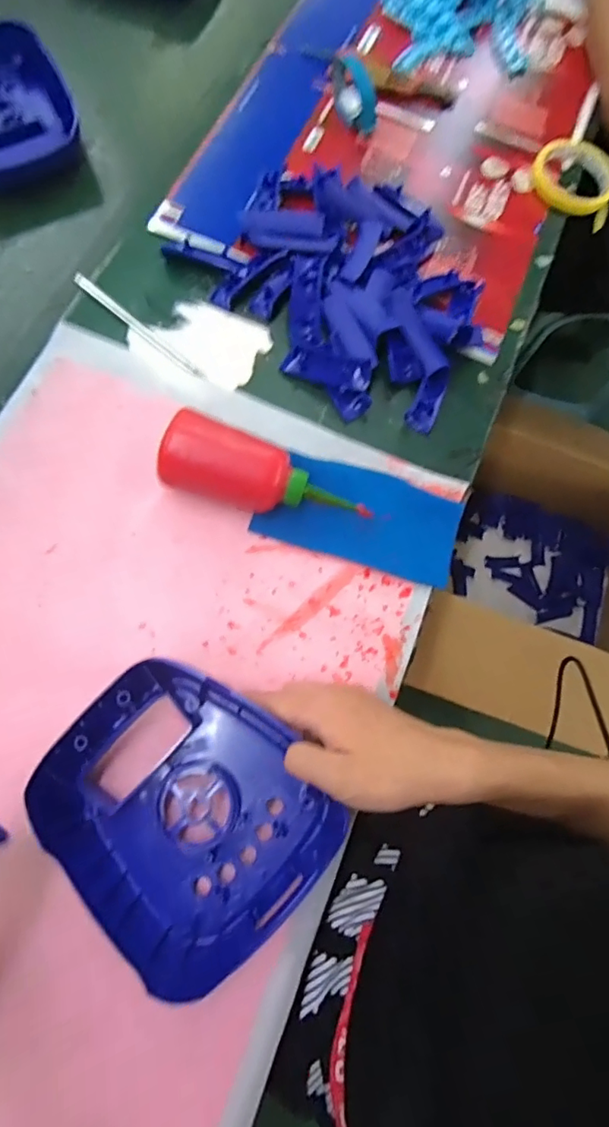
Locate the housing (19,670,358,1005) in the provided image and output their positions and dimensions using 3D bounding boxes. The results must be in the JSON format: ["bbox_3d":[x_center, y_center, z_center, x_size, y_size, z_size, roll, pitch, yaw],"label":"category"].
[{"bbox_3d":[-0.075,0.164,0.347,0.146,0.050,0.183,-40,78,-13],"label":"housing"}]

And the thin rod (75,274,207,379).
[{"bbox_3d":[-0.158,-0.224,0.489,0.160,0.004,0.011,41,68,7],"label":"thin rod"}]

